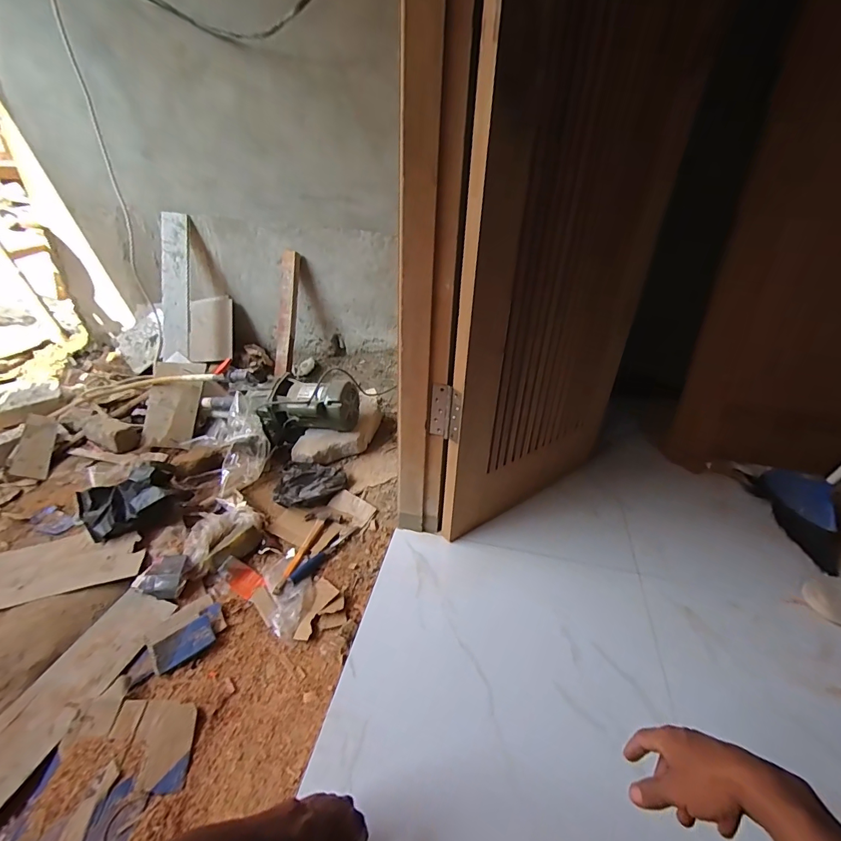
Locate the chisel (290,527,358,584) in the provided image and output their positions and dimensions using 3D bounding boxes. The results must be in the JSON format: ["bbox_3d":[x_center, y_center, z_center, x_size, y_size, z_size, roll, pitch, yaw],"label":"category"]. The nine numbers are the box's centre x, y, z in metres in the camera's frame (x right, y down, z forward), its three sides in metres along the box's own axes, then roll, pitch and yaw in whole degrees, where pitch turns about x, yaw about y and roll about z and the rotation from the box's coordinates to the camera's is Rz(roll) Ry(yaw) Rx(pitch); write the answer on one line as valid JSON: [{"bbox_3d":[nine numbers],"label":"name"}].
[{"bbox_3d":[-0.241,0.328,1.059,0.035,0.024,0.220,20,37,25],"label":"chisel"}]

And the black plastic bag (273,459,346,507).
[{"bbox_3d":[-0.320,0.183,1.237,0.194,0.041,0.166,4,33,2],"label":"black plastic bag"}]

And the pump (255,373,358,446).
[{"bbox_3d":[-0.358,-0.032,1.361,0.313,0.193,0.160,-4,33,-11],"label":"pump"}]

